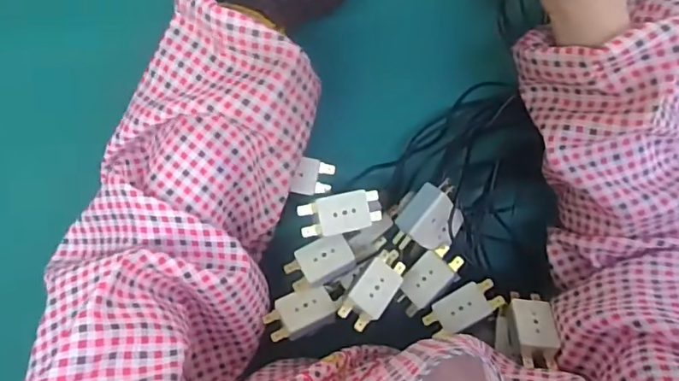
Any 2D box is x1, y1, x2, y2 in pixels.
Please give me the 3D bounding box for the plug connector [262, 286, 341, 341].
[{"bbox_3d":[-0.026,0.089,0.381,0.049,0.012,0.030,-17,97,-3],"label":"plug connector"}]

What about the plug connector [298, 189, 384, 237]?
[{"bbox_3d":[0.002,0.015,0.373,0.060,0.011,0.026,-12,97,-21],"label":"plug connector"}]

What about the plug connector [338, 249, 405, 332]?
[{"bbox_3d":[0.025,0.070,0.382,0.029,0.012,0.061,43,64,-7],"label":"plug connector"}]

